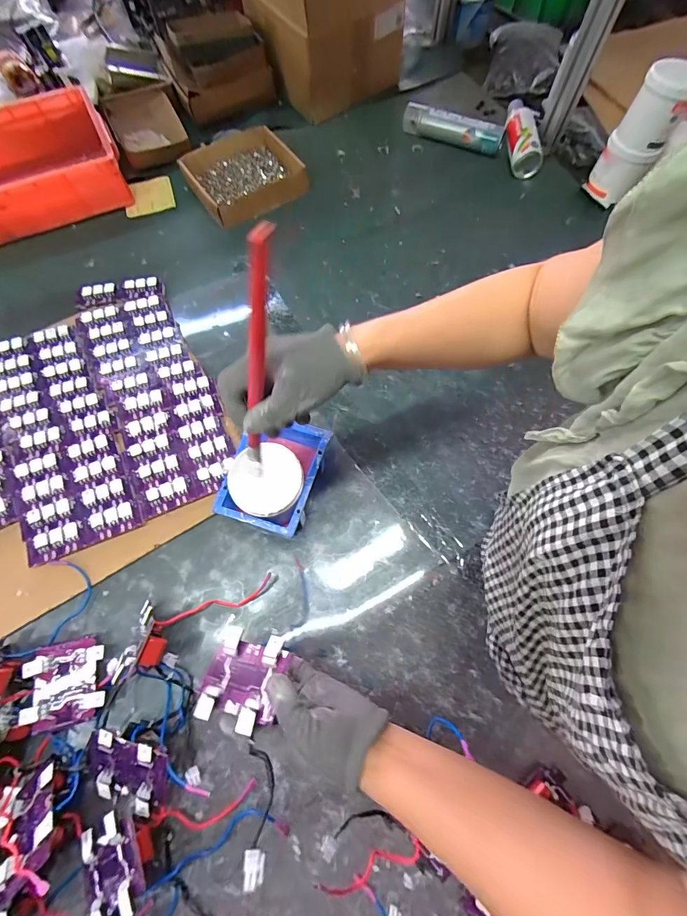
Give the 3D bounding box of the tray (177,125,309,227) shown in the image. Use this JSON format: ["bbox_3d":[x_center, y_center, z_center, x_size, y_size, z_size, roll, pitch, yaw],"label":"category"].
[{"bbox_3d":[-0.219,-0.604,0.830,0.213,0.048,0.229,-39,75,-16],"label":"tray"}]

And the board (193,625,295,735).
[{"bbox_3d":[-0.101,0.222,0.397,0.086,0.016,0.085,-2,45,27],"label":"board"}]

